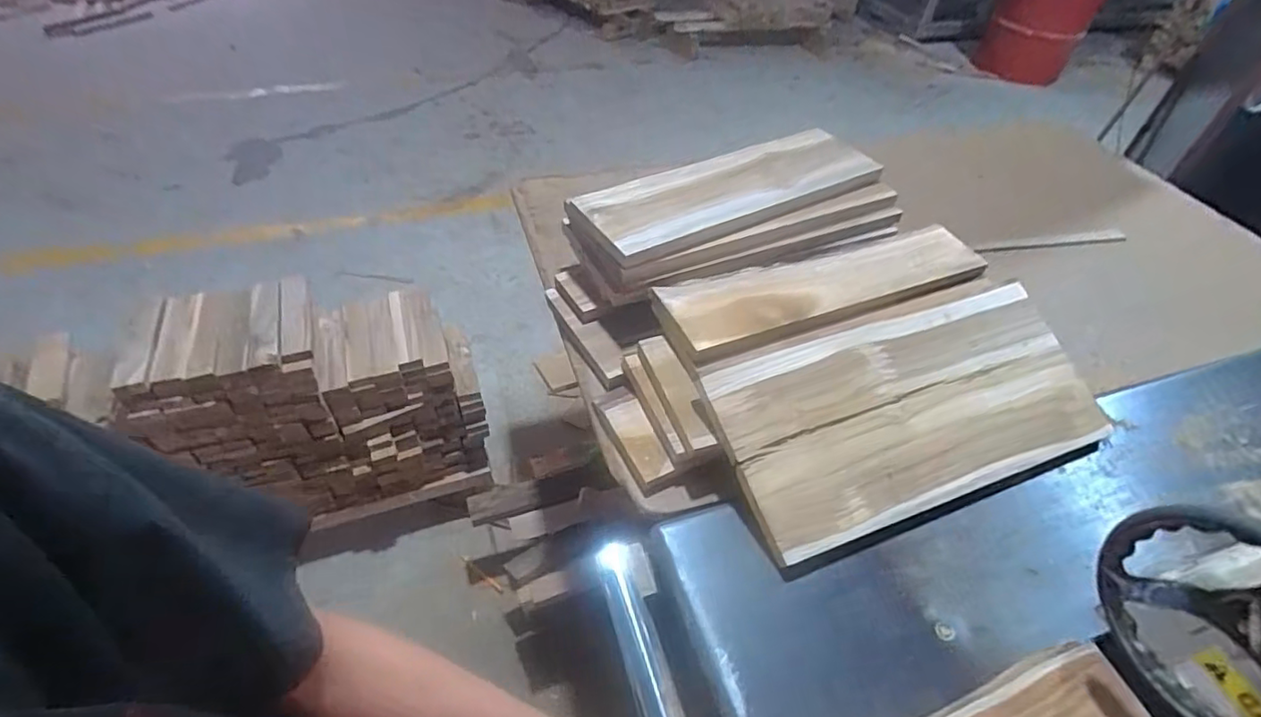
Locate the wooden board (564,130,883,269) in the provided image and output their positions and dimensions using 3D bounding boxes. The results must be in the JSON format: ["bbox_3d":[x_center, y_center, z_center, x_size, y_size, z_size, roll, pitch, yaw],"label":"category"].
[{"bbox_3d":[0.158,-0.277,0.947,0.507,0.032,0.178,-22,53,-23],"label":"wooden board"}]

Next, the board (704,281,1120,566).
[{"bbox_3d":[0.359,0.055,0.758,0.514,0.017,0.253,-16,70,-15],"label":"board"}]

